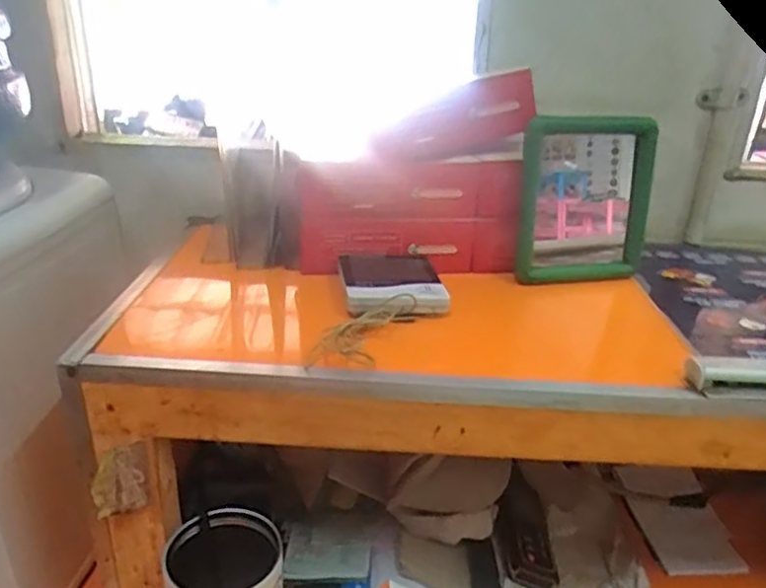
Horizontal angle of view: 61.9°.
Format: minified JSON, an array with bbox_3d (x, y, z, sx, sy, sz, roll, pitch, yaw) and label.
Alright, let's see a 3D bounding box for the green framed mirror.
[{"bbox_3d":[0.214,-0.097,0.673,0.145,0.173,0.019,-4,18,-8],"label":"green framed mirror"}]

